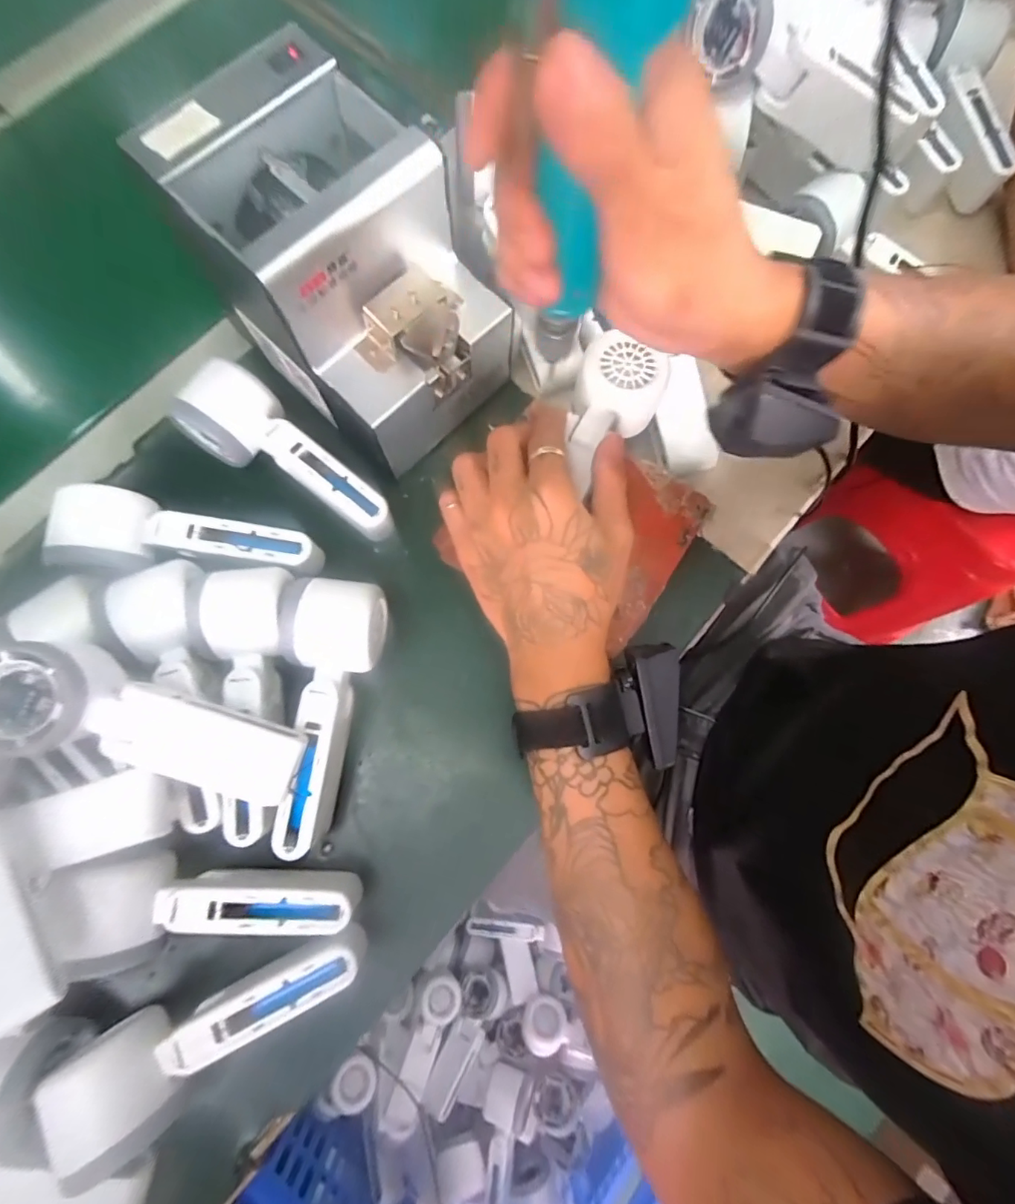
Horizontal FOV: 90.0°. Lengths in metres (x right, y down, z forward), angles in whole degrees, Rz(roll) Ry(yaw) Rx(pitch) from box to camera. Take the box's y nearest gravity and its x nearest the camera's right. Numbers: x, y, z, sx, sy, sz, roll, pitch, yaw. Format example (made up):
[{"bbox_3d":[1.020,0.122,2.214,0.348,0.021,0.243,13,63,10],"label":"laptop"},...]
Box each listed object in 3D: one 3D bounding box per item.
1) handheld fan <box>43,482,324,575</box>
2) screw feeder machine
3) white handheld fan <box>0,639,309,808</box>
[{"bbox_3d":[-0.210,-0.044,0.345,0.157,0.054,0.056,3,78,0],"label":"handheld fan"},{"bbox_3d":[-0.095,-0.203,0.321,0.170,0.137,0.122,44,81,8],"label":"screw feeder machine"},{"bbox_3d":[-0.201,0.069,0.287,0.166,0.046,0.053,22,78,-13],"label":"white handheld fan"}]

